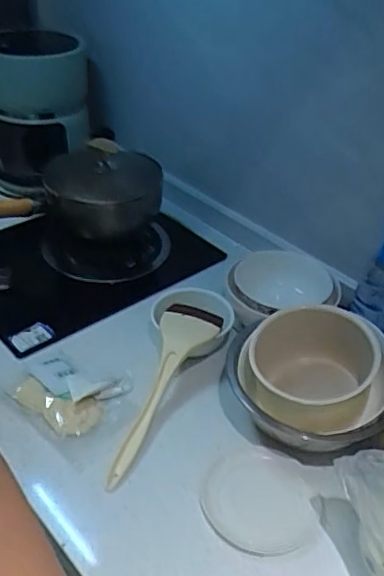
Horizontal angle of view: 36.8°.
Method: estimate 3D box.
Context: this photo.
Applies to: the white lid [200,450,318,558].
[{"bbox_3d":[0.077,0.248,0.674,0.125,0.011,0.124,1,37,-1],"label":"white lid"}]

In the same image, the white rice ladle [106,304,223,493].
[{"bbox_3d":[-0.041,0.128,0.764,0.080,0.034,0.285,14,52,15],"label":"white rice ladle"}]

